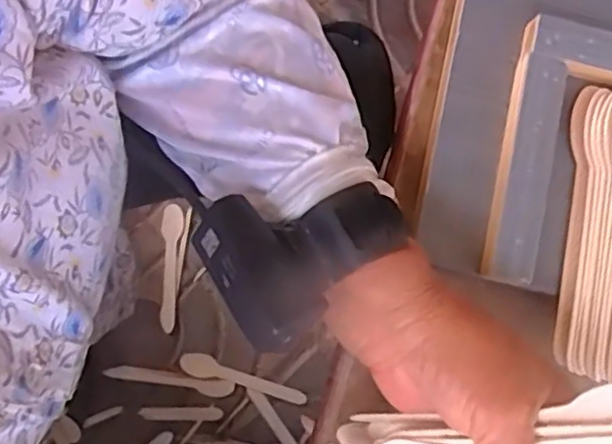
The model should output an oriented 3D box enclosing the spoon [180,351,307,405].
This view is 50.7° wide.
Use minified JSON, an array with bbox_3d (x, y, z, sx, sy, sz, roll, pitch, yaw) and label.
[{"bbox_3d":[-0.074,0.185,0.761,0.151,0.005,0.026,18,79,1],"label":"spoon"}]

